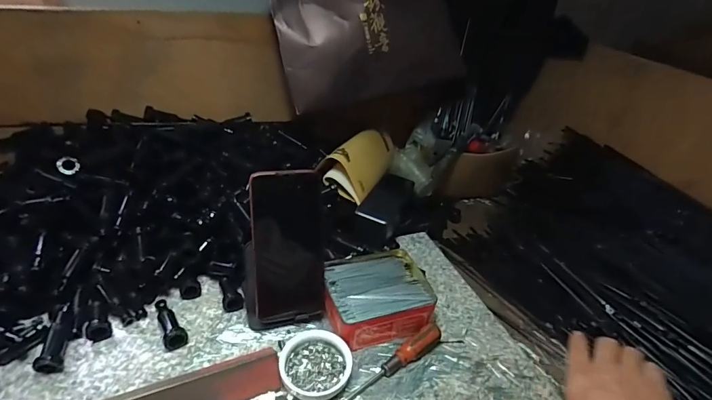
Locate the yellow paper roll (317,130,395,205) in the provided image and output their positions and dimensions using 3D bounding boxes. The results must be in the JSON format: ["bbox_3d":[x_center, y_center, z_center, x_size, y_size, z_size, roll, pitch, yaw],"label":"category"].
[{"bbox_3d":[0.012,-0.072,0.665,0.078,0.066,0.217,17,35,15],"label":"yellow paper roll"}]

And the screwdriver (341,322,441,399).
[{"bbox_3d":[0.039,0.175,0.417,0.142,0.022,0.019,-22,43,-35],"label":"screwdriver"}]

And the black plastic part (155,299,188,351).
[{"bbox_3d":[-0.208,0.133,0.440,0.022,0.018,0.071,-17,40,-30],"label":"black plastic part"}]

